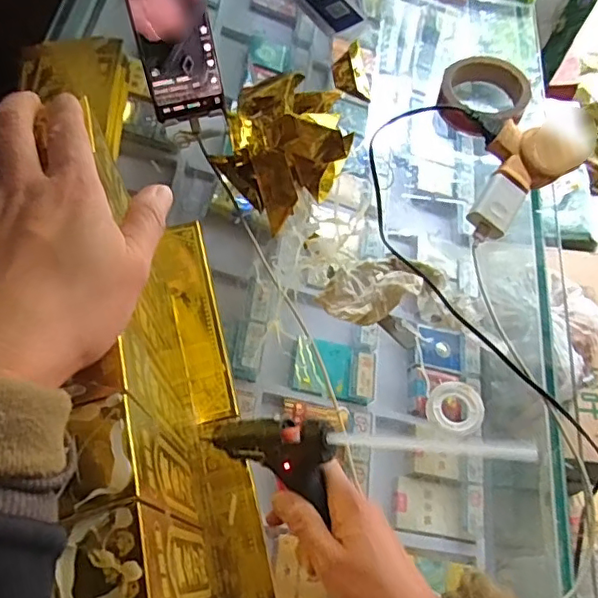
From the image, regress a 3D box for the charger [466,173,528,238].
[{"bbox_3d":[0.197,-0.093,0.573,0.039,0.022,0.064,35,79,-4],"label":"charger"}]

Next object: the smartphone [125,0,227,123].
[{"bbox_3d":[-0.124,-0.261,0.568,0.075,0.157,0.010,-13,35,-7],"label":"smartphone"}]

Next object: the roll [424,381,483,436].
[{"bbox_3d":[0.137,0.097,0.502,0.045,0.018,0.048,0,63,0],"label":"roll"}]

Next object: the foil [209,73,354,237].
[{"bbox_3d":[-0.015,-0.173,0.610,0.138,0.051,0.196,13,64,7],"label":"foil"}]

